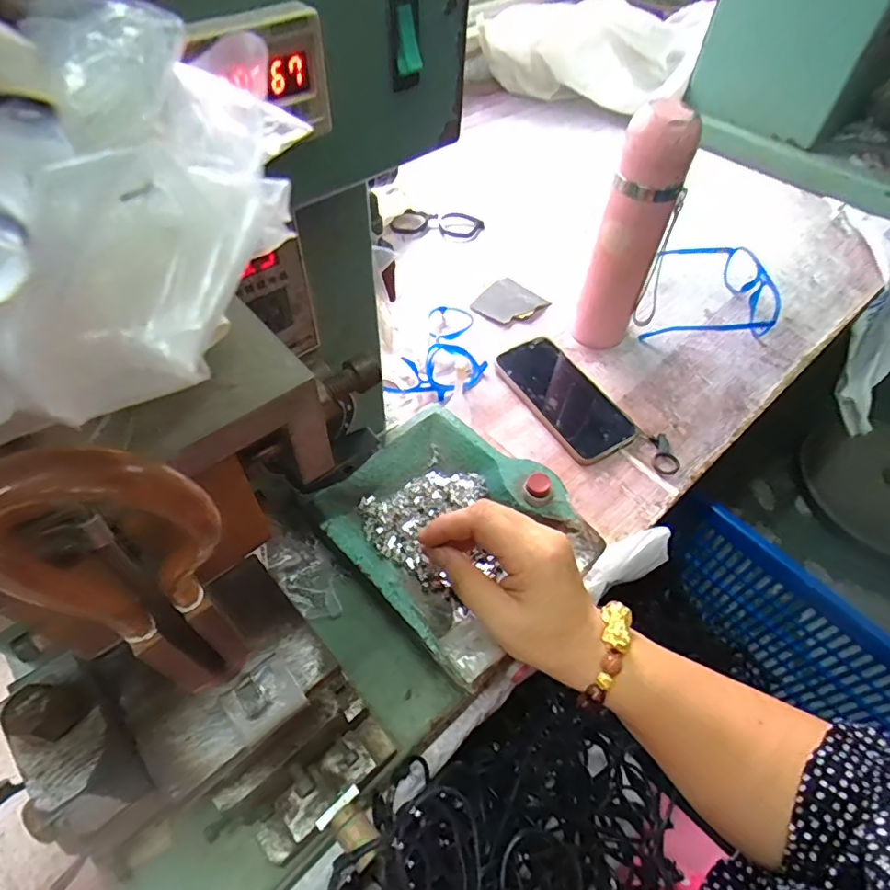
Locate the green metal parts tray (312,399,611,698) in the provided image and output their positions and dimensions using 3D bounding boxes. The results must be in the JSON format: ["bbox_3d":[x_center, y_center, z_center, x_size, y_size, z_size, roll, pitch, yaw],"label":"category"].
[{"bbox_3d":[0.008,0.057,0.405,0.158,0.028,0.183,-37,63,-25],"label":"green metal parts tray"}]

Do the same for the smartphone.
[{"bbox_3d":[0.126,-0.051,0.558,0.082,0.012,0.154,-27,60,-20],"label":"smartphone"}]

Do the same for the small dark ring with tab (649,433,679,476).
[{"bbox_3d":[0.219,0.009,0.531,0.026,0.005,0.047,7,54,2],"label":"small dark ring with tab"}]

